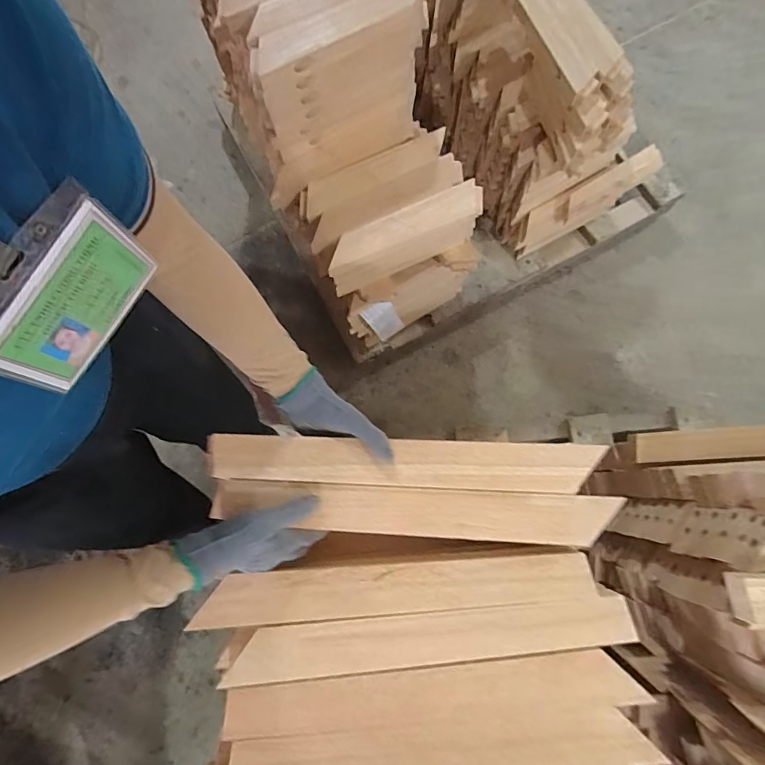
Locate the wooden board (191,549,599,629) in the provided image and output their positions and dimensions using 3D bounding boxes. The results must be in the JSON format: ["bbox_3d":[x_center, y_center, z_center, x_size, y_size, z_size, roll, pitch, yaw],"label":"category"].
[{"bbox_3d":[0.014,0.224,0.477,0.416,0.012,0.054,-5,77,-1],"label":"wooden board"}]

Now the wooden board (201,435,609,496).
[{"bbox_3d":[0.026,0.093,0.494,0.431,0.011,0.052,3,77,-2],"label":"wooden board"}]

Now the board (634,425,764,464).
[{"bbox_3d":[0.640,0.095,0.714,0.448,0.030,0.051,-4,77,0],"label":"board"}]

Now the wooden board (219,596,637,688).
[{"bbox_3d":[0.049,0.277,0.464,0.425,0.012,0.064,-5,77,-1],"label":"wooden board"}]

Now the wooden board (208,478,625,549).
[{"bbox_3d":[0.035,0.146,0.494,0.446,0.028,0.058,4,77,-2],"label":"wooden board"}]

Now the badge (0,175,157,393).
[{"bbox_3d":[-0.173,-0.045,0.239,0.010,0.081,0.098,25,79,7],"label":"badge"}]

